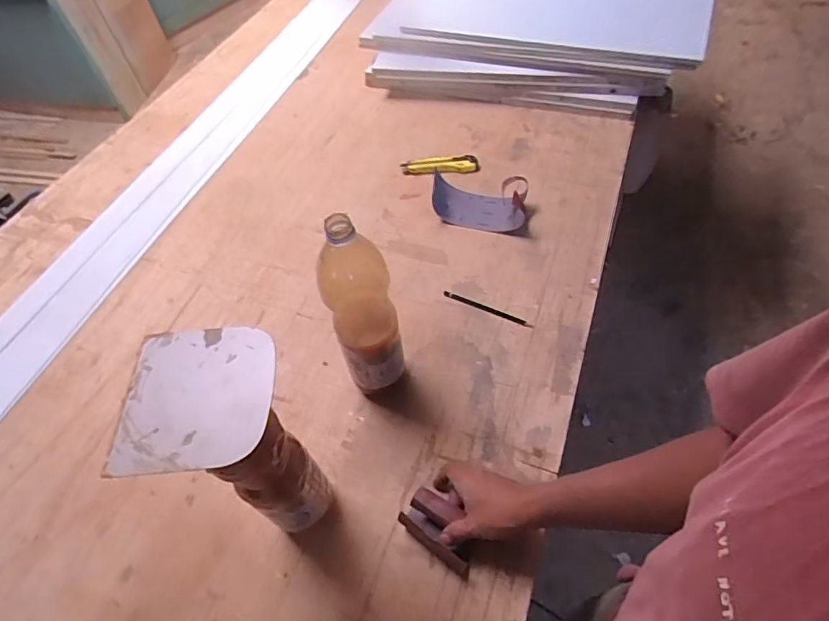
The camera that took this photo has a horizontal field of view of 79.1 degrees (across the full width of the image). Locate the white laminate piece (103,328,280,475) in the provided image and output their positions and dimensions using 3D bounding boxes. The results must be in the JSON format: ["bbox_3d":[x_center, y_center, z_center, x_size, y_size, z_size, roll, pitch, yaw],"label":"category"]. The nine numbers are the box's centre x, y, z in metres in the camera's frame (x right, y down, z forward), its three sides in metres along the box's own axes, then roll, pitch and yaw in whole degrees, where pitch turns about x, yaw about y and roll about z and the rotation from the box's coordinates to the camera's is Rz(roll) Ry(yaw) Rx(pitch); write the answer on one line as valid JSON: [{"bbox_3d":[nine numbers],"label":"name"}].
[{"bbox_3d":[-0.180,0.069,0.419,0.124,0.006,0.126,-5,54,4],"label":"white laminate piece"}]

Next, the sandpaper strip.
[{"bbox_3d":[0.117,-0.227,0.974,0.217,0.081,0.102,18,57,18],"label":"sandpaper strip"}]

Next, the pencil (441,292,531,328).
[{"bbox_3d":[0.125,-0.004,0.859,0.163,0.005,0.014,23,59,21],"label":"pencil"}]

